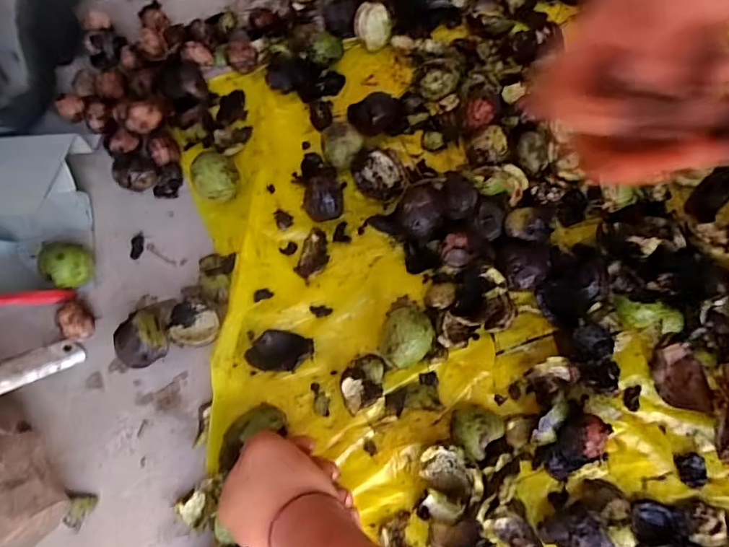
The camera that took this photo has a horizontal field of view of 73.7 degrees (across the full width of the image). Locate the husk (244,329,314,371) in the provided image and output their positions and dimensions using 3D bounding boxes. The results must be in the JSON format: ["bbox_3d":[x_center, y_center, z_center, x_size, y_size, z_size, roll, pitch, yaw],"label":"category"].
[{"bbox_3d":[-0.072,0.065,0.416,0.053,0.014,0.034,3,70,5],"label":"husk"}]

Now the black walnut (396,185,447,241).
[{"bbox_3d":[0.051,-0.057,0.442,0.041,0.034,0.046,2,70,5],"label":"black walnut"}]

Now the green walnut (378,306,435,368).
[{"bbox_3d":[0.035,0.055,0.402,0.040,0.037,0.047,11,71,8],"label":"green walnut"}]

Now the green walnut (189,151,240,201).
[{"bbox_3d":[-0.140,-0.089,0.462,0.040,0.039,0.041,-1,70,3],"label":"green walnut"}]

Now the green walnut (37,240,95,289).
[{"bbox_3d":[-0.265,-0.006,0.440,0.033,0.042,0.039,31,75,14],"label":"green walnut"}]

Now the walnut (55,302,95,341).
[{"bbox_3d":[-0.253,0.043,0.428,0.030,0.021,0.029,-1,70,3],"label":"walnut"}]

